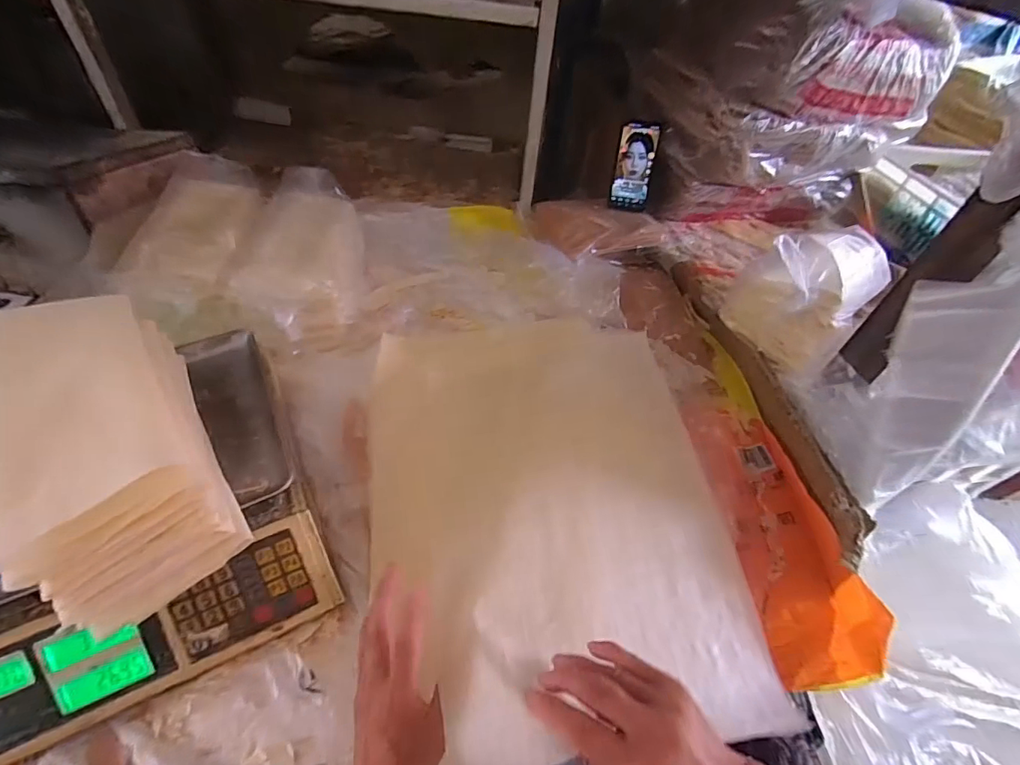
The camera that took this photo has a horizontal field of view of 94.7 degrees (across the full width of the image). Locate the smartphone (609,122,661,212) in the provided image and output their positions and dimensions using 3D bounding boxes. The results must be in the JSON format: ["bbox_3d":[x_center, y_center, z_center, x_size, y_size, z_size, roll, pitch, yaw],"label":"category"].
[{"bbox_3d":[0.236,-0.407,0.890,0.074,0.150,0.016,6,24,-2],"label":"smartphone"}]

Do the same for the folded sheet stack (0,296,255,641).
[{"bbox_3d":[-0.324,0.046,0.378,0.125,0.106,0.248,-26,56,-26],"label":"folded sheet stack"}]

